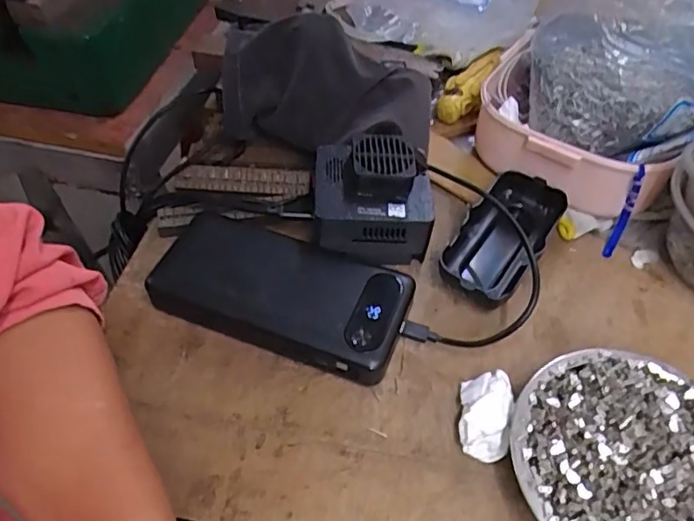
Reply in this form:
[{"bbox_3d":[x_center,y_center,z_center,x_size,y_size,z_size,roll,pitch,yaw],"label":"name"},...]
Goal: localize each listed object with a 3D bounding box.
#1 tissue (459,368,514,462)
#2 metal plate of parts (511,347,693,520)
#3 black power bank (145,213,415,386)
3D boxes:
[{"bbox_3d":[0.074,0.083,0.312,0.025,0.019,0.044,9,53,6],"label":"tissue"},{"bbox_3d":[0.143,0.104,0.290,0.119,0.030,0.117,0,52,0],"label":"metal plate of parts"},{"bbox_3d":[-0.042,0.016,0.354,0.157,0.031,0.072,19,54,14],"label":"black power bank"}]

